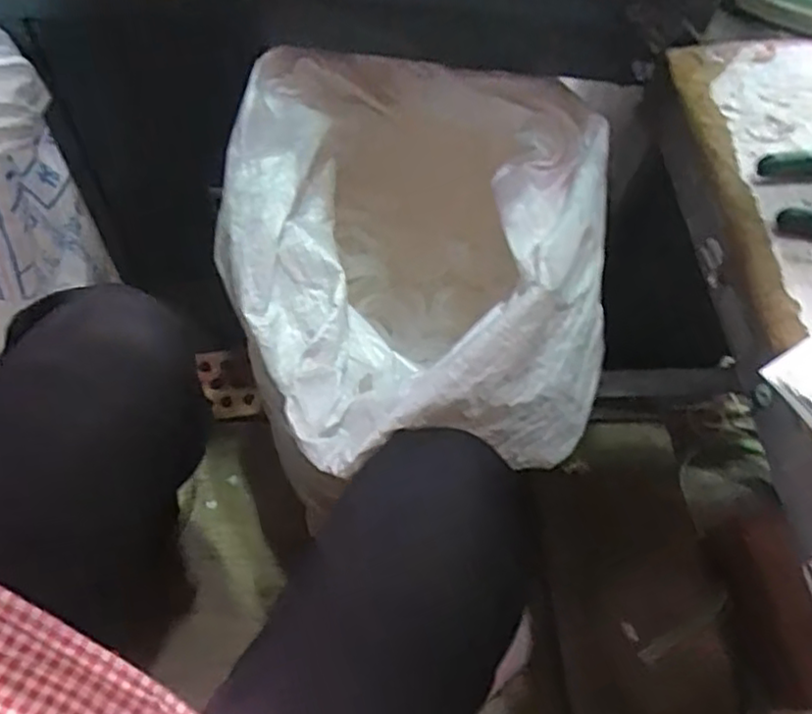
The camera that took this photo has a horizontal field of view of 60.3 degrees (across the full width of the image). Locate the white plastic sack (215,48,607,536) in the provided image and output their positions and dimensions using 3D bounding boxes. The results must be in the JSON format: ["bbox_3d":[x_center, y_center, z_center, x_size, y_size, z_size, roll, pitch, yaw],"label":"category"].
[{"bbox_3d":[0.005,-0.075,0.613,0.309,0.215,0.339,2,61,-3],"label":"white plastic sack"}]

